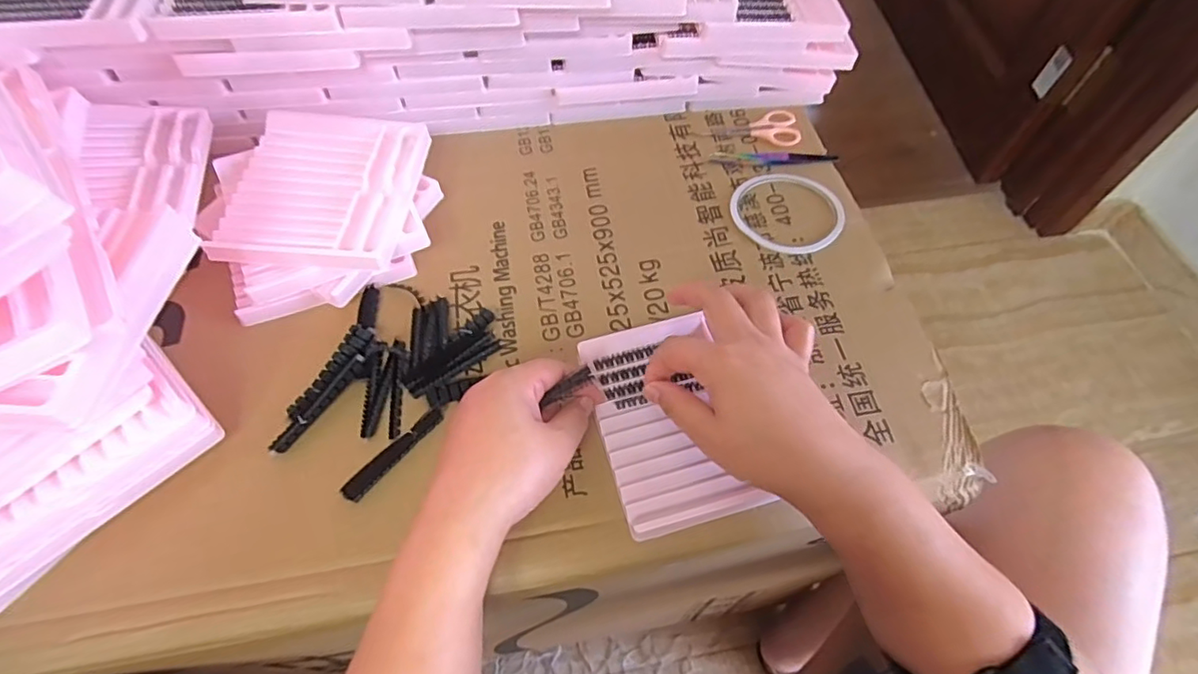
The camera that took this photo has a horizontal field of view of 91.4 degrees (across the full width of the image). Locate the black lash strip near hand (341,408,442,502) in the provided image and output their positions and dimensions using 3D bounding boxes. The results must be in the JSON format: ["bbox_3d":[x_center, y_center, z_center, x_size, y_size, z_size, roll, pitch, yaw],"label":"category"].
[{"bbox_3d":[-0.137,0.076,0.389,0.014,0.005,0.078,34,64,18],"label":"black lash strip near hand"}]

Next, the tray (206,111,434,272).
[{"bbox_3d":[-0.212,-0.116,0.449,0.134,0.012,0.144,4,59,2],"label":"tray"}]

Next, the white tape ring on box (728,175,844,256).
[{"bbox_3d":[0.162,-0.107,0.498,0.090,0.005,0.089,0,59,-1],"label":"white tape ring on box"}]

